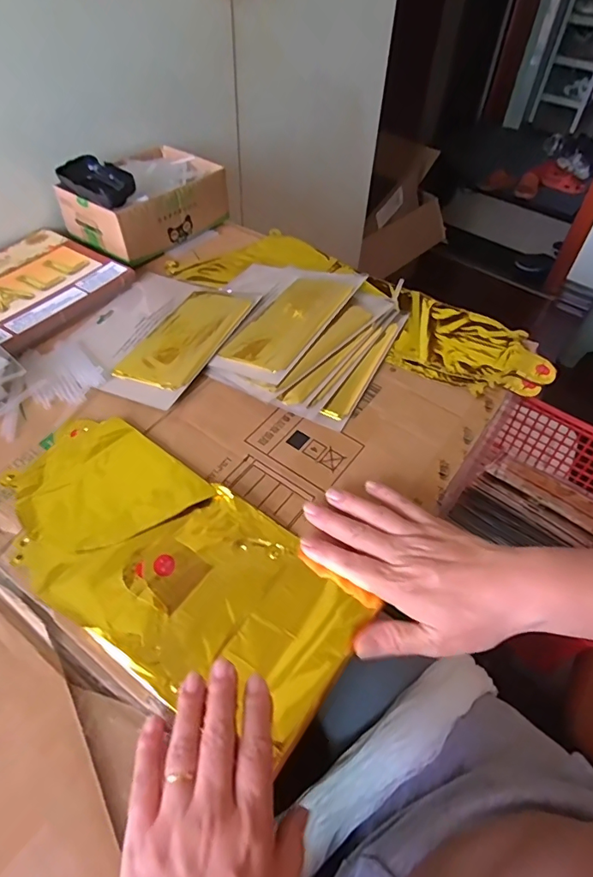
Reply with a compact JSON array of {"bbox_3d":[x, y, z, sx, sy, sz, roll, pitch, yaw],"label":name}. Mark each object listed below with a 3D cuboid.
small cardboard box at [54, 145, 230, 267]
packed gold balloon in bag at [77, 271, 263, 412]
[{"bbox_3d":[-0.195,-0.314,0.643,0.127,0.082,0.179,32,56,21],"label":"small cardboard box"},{"bbox_3d":[-0.149,-0.120,0.524,0.160,0.017,0.190,20,53,12],"label":"packed gold balloon in bag"}]

